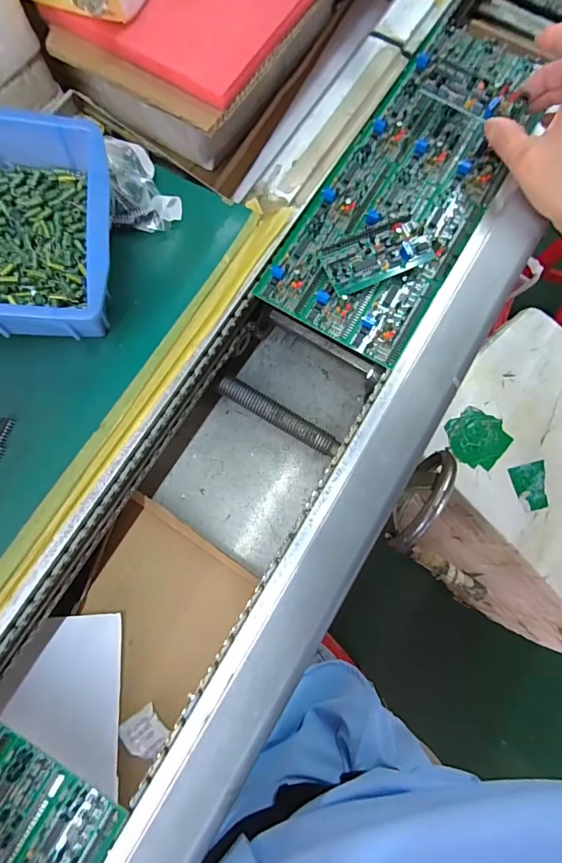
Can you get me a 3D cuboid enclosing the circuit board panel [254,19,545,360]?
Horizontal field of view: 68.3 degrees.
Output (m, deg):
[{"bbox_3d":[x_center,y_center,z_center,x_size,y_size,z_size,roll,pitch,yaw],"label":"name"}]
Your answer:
[{"bbox_3d":[0.114,-0.223,0.345,0.127,0.031,0.332,27,79,6],"label":"circuit board panel"}]

